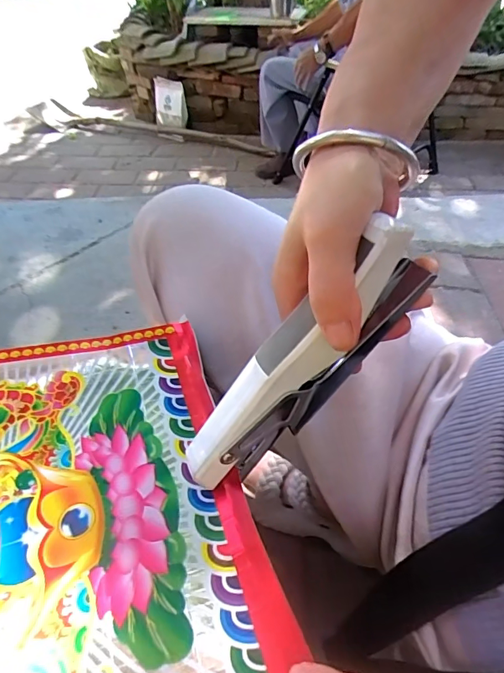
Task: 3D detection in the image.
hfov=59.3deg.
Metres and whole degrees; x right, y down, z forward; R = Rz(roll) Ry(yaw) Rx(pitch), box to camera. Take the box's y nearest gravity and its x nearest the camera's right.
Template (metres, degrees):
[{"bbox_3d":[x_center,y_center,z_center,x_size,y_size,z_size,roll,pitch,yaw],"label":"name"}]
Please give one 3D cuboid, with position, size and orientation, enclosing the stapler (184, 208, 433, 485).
[{"bbox_3d":[0.025,0.016,0.233,0.163,0.041,0.034,-50,53,14],"label":"stapler"}]

